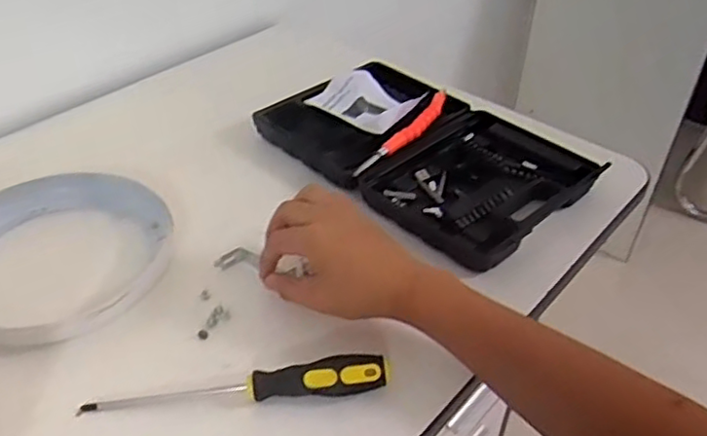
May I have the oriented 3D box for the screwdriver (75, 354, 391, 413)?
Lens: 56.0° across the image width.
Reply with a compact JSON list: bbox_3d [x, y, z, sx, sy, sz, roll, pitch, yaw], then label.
[{"bbox_3d":[-0.086,0.122,0.499,0.225,0.033,0.028,-3,39,-6],"label":"screwdriver"}]

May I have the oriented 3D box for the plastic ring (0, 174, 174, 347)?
[{"bbox_3d":[-0.272,0.028,0.607,0.189,0.025,0.206,3,42,-3],"label":"plastic ring"}]

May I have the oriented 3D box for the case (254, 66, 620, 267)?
[{"bbox_3d":[0.076,-0.074,0.734,0.335,0.049,0.198,35,49,28],"label":"case"}]

